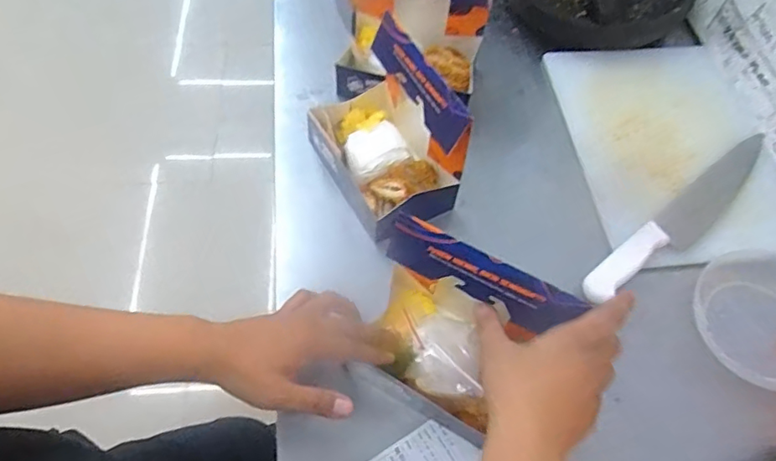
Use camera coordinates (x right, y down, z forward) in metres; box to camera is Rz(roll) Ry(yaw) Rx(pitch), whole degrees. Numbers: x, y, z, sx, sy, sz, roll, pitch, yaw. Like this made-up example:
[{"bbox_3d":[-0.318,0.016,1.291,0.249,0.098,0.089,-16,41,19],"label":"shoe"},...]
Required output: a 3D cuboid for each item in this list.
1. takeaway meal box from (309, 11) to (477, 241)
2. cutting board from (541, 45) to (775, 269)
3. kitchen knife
[{"bbox_3d":[-0.002,-0.108,0.618,0.116,0.146,0.175,-28,65,-19],"label":"takeaway meal box"},{"bbox_3d":[0.367,-0.112,0.729,0.259,0.019,0.336,-4,60,-6],"label":"cutting board"},{"bbox_3d":[0.351,-0.023,0.650,0.349,0.024,0.051,-35,67,-21],"label":"kitchen knife"}]

